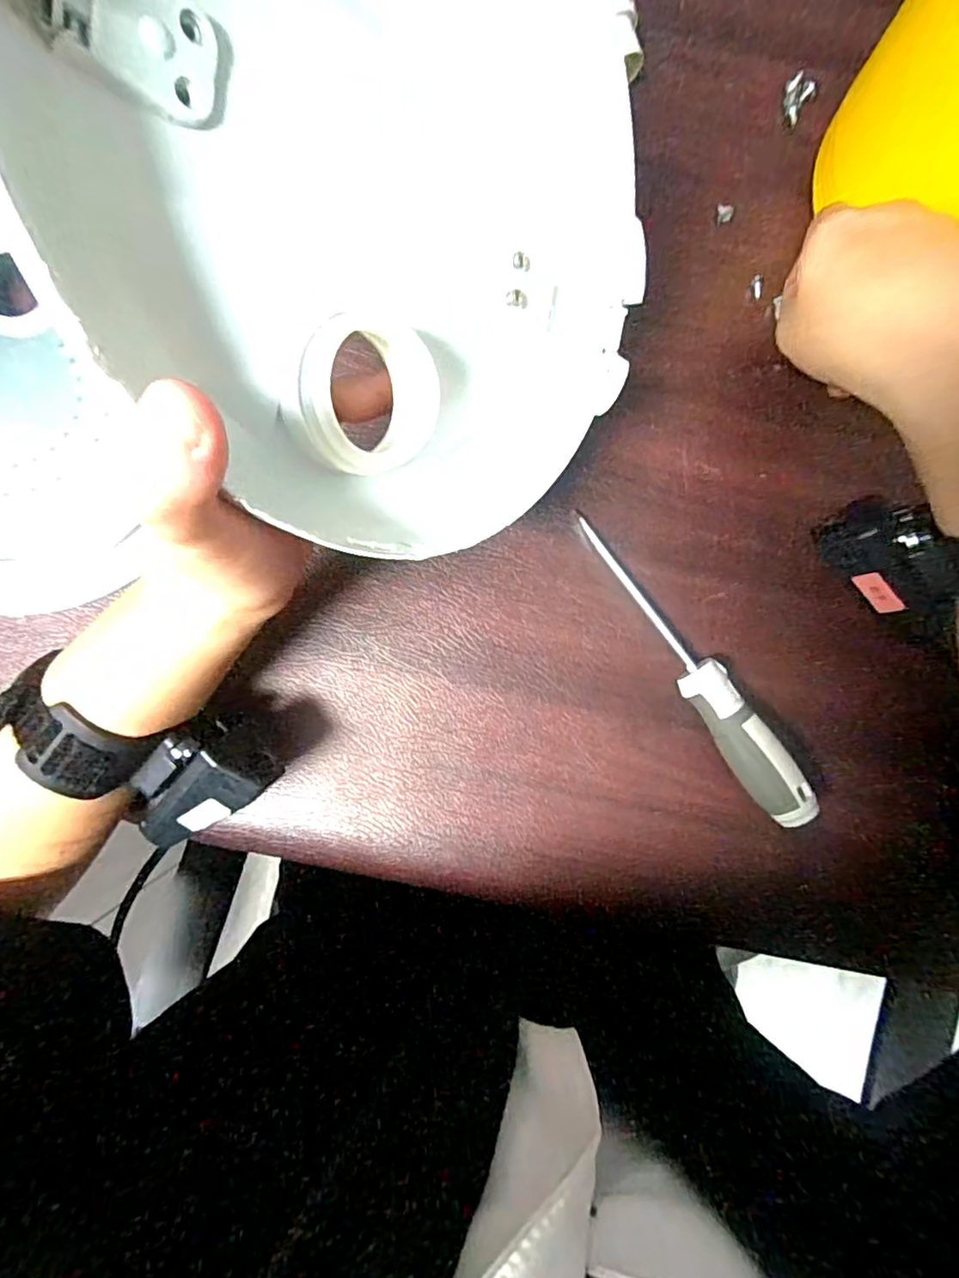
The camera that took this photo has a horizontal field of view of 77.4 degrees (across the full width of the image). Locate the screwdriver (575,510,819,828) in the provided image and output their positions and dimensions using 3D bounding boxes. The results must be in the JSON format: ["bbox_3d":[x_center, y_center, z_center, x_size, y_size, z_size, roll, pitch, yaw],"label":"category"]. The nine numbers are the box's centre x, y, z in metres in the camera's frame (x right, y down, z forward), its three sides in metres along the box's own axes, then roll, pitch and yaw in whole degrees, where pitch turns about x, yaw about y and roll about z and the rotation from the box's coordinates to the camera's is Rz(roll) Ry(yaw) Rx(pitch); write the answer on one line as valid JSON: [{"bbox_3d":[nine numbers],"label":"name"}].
[{"bbox_3d":[0.106,0.014,0.300,0.023,0.029,0.178,-33,89,-3],"label":"screwdriver"}]

